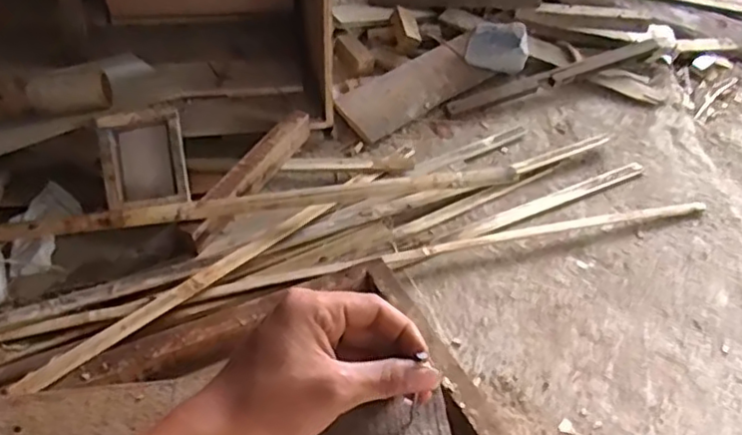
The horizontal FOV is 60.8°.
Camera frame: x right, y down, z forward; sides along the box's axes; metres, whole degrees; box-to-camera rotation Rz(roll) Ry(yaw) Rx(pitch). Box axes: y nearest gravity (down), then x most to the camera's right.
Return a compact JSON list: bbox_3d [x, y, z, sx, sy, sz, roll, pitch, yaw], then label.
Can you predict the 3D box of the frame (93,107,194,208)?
[{"bbox_3d":[-0.378,-0.102,1.054,0.131,0.159,0.106,-8,9,-18],"label":"frame"}]

